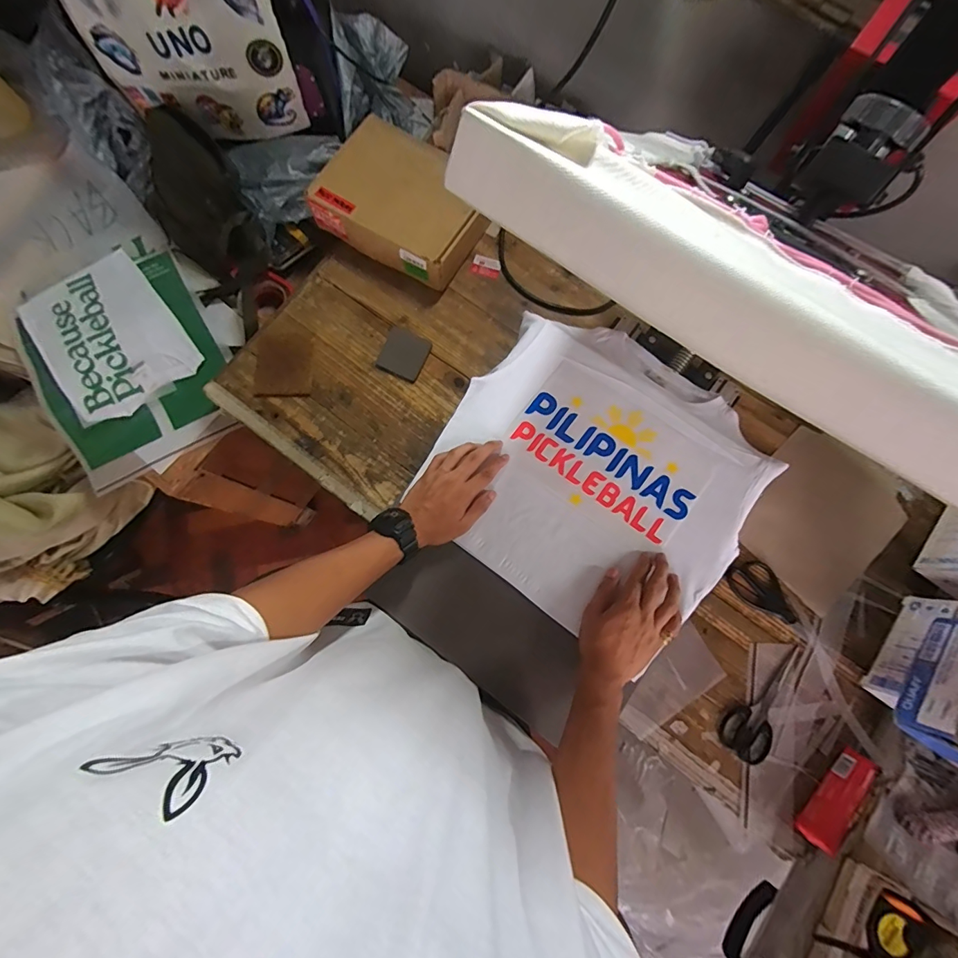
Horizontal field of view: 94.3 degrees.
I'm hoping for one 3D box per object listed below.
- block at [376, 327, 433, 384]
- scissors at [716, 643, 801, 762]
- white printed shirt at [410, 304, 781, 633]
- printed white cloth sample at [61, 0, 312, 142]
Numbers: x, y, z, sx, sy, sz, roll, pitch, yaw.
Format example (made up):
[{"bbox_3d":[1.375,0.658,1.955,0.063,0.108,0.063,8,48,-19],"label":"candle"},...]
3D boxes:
[{"bbox_3d":[-0.128,-0.216,0.767,0.080,0.013,0.085,24,79,4],"label":"block"},{"bbox_3d":[0.422,0.328,0.649,0.070,0.005,0.172,40,80,7],"label":"scissors"},{"bbox_3d":[0.161,-0.017,0.608,0.395,0.041,0.386,37,80,6],"label":"white printed shirt"},{"bbox_3d":[-0.432,-0.646,0.676,0.269,0.251,0.036,-3,79,-2],"label":"printed white cloth sample"}]

